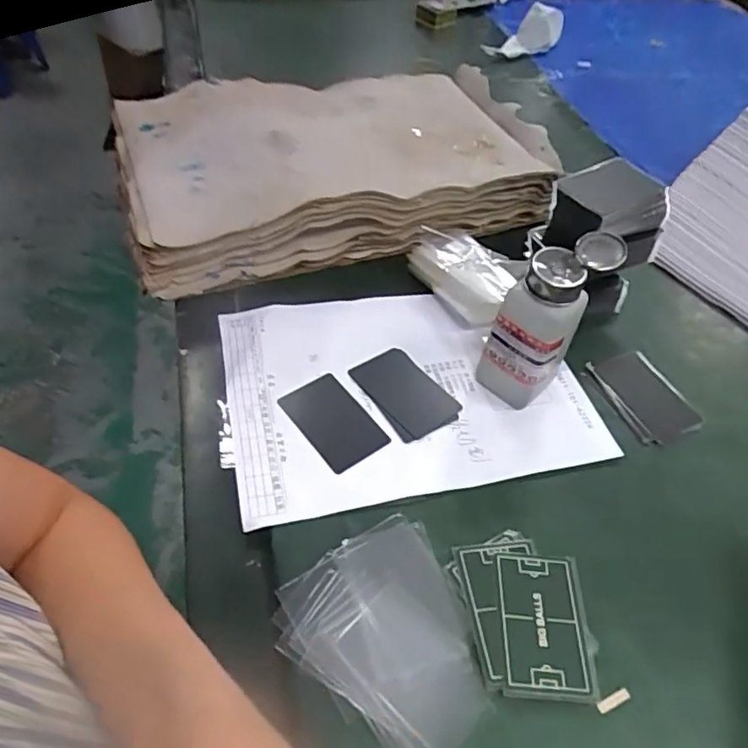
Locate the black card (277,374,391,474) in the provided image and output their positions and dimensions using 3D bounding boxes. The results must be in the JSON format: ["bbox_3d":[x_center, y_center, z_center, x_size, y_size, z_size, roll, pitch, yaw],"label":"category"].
[{"bbox_3d":[-0.032,0.038,0.467,0.055,0.005,0.085,-29,58,-26],"label":"black card"}]

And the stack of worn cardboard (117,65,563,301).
[{"bbox_3d":[-0.040,-0.238,0.646,0.446,0.087,0.284,-11,52,-15],"label":"stack of worn cardboard"}]

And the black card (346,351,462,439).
[{"bbox_3d":[0.027,0.014,0.490,0.054,0.004,0.086,-30,59,-27],"label":"black card"}]

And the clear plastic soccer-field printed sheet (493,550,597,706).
[{"bbox_3d":[0.108,0.159,0.370,0.059,0.005,0.088,6,49,-3],"label":"clear plastic soccer-field printed sheet"}]

